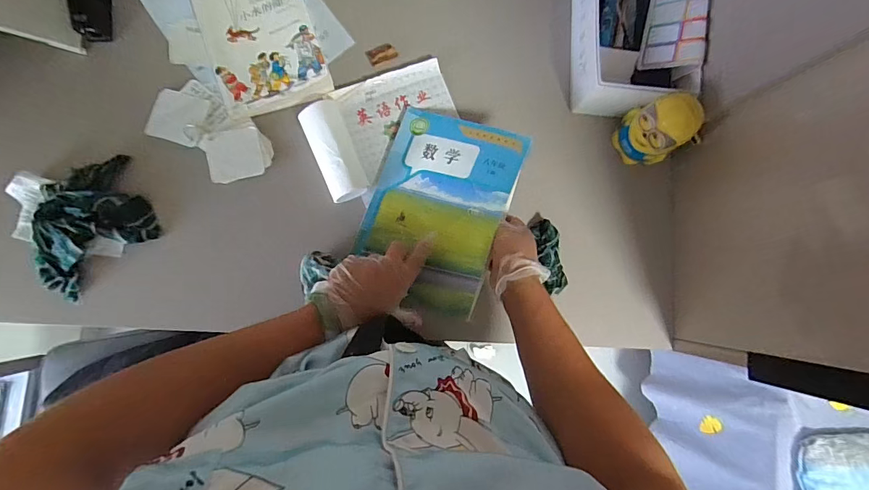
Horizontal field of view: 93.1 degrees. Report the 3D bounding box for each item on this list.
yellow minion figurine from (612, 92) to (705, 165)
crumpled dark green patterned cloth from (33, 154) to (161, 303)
[{"bbox_3d":[0.304,-0.159,0.571,0.061,0.113,0.081,-33,89,-9],"label":"yellow minion figurine"},{"bbox_3d":[-0.429,-0.024,0.511,0.135,0.029,0.131,-29,88,-8],"label":"crumpled dark green patterned cloth"}]

